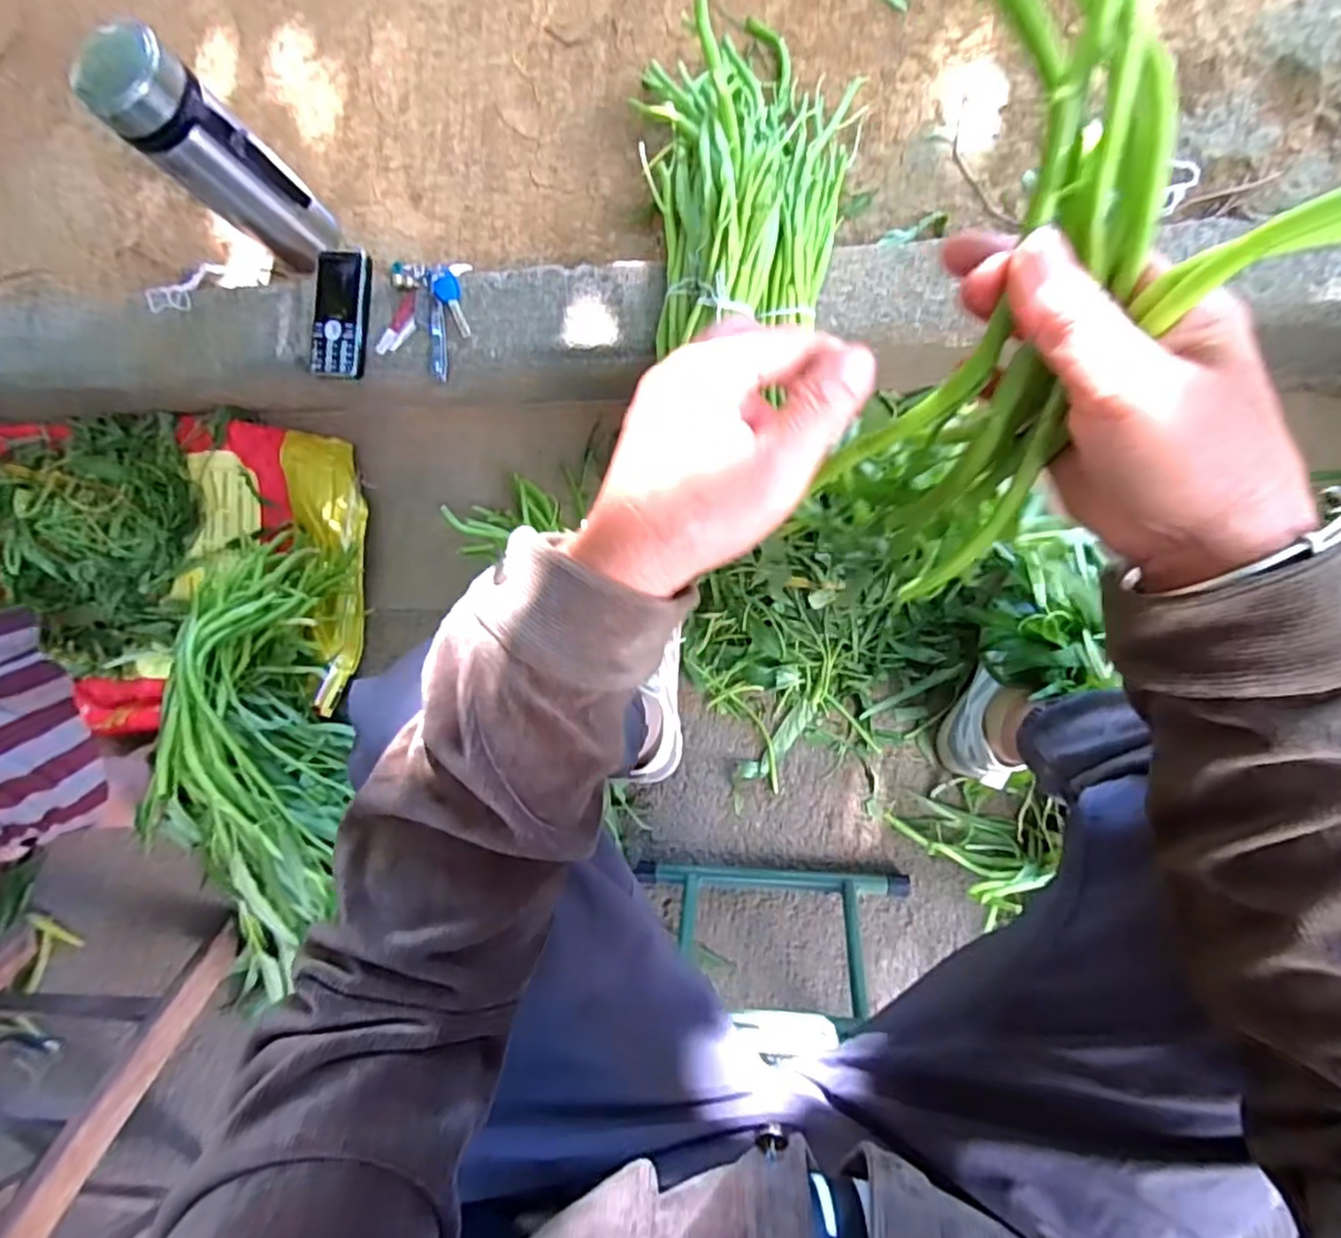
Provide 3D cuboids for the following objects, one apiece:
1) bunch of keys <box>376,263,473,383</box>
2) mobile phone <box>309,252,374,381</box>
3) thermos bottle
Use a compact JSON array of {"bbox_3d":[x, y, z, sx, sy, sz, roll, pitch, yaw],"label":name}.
[{"bbox_3d":[-0.241,-0.305,0.657,0.079,0.030,0.111,21,94,8],"label":"bunch of keys"},{"bbox_3d":[-0.333,-0.309,0.667,0.062,0.018,0.131,4,92,9],"label":"mobile phone"},{"bbox_3d":[-0.433,-0.444,0.656,0.090,0.229,0.082,0,91,9],"label":"thermos bottle"}]

